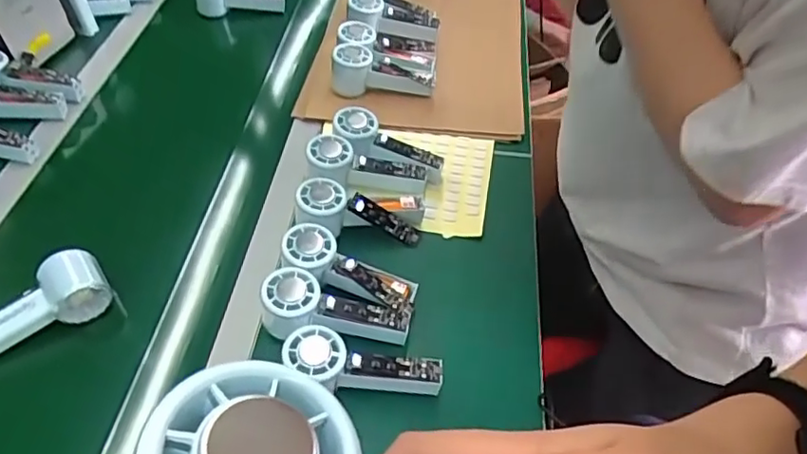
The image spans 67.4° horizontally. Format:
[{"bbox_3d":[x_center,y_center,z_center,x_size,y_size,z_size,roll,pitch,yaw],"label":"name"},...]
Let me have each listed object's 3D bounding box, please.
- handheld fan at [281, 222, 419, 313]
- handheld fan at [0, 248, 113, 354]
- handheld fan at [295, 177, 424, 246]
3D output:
[{"bbox_3d":[-0.060,0.048,0.649,0.153,0.034,0.055,26,52,3],"label":"handheld fan"},{"bbox_3d":[-0.379,0.085,0.613,0.149,0.047,0.059,-33,58,-28],"label":"handheld fan"},{"bbox_3d":[-0.053,-0.016,0.719,0.152,0.059,0.065,9,46,-20],"label":"handheld fan"}]

